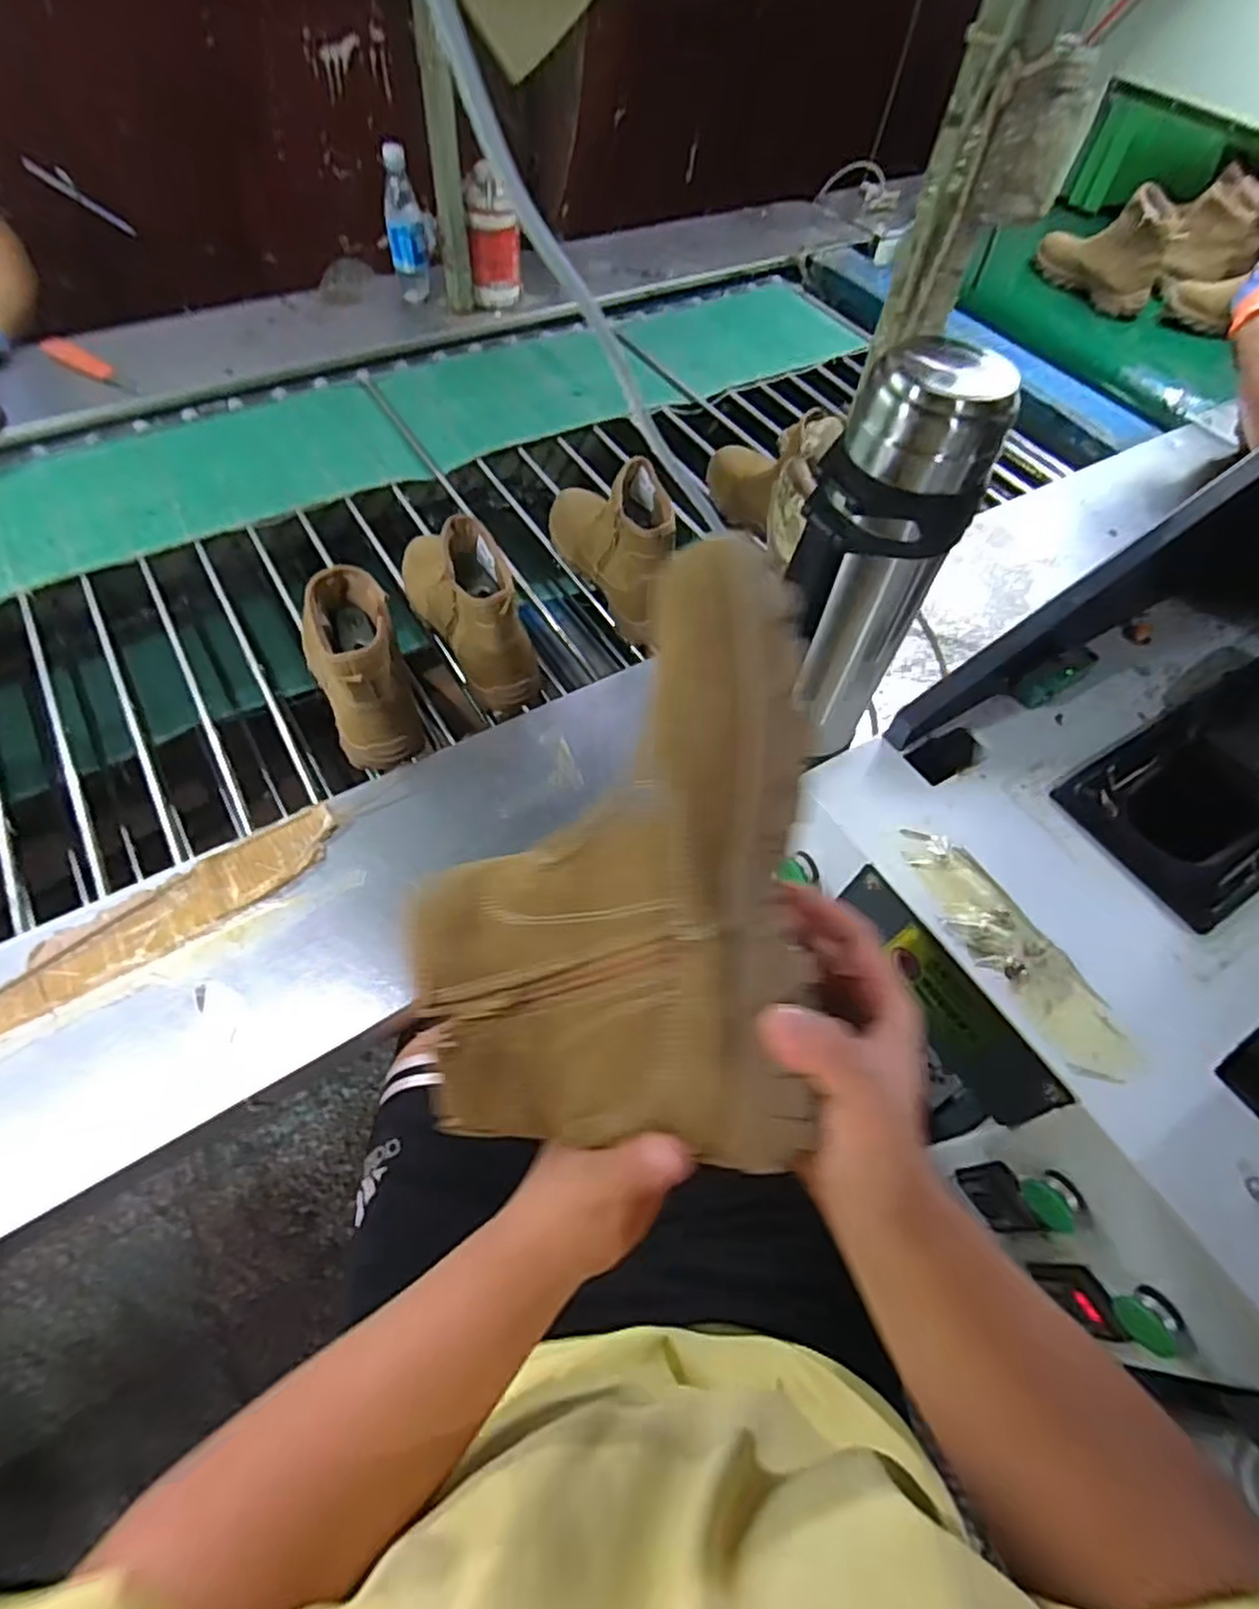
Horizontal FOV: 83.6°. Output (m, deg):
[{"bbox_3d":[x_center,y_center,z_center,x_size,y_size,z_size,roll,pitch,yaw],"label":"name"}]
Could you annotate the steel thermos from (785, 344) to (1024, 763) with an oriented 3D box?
[{"bbox_3d":[0.194,-0.183,0.598,0.113,0.343,0.098,32,64,14],"label":"steel thermos"}]

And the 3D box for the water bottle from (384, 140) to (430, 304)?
[{"bbox_3d":[-0.384,-0.979,1.218,0.064,0.239,0.050,-8,61,-8],"label":"water bottle"}]

